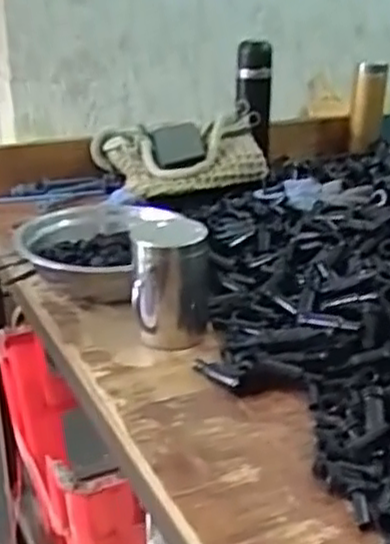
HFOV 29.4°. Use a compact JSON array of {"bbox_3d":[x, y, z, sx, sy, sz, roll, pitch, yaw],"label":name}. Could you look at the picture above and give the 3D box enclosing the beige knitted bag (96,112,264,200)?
[{"bbox_3d":[-0.015,-0.196,1.229,0.289,0.084,0.188,-5,24,-12],"label":"beige knitted bag"}]

